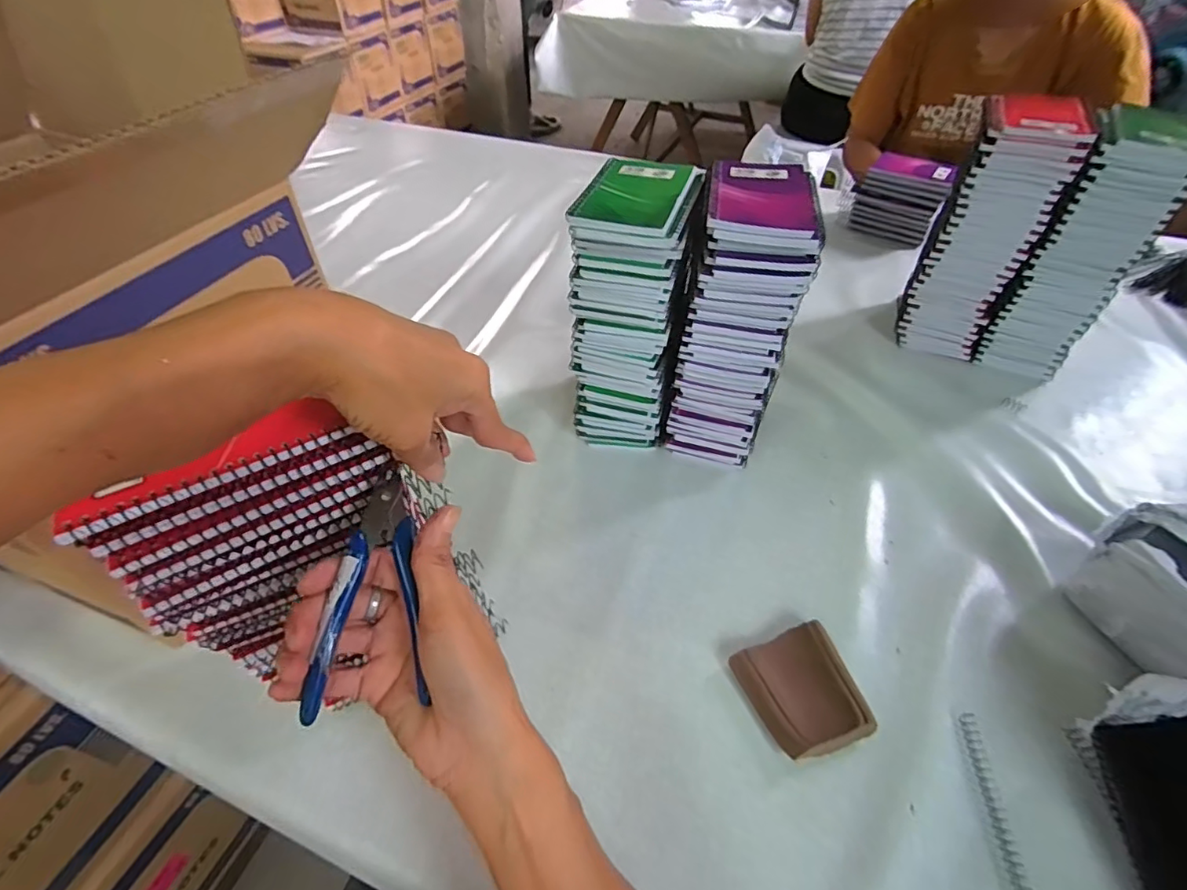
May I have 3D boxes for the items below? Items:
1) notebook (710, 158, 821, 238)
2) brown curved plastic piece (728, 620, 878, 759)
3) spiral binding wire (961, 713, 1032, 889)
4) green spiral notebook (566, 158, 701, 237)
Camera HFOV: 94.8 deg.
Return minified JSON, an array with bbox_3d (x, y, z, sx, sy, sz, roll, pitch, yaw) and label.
[{"bbox_3d":[0.143,-0.214,0.464,0.086,0.009,0.129,9,48,7],"label":"notebook"},{"bbox_3d":[0.169,0.199,0.442,0.083,0.023,0.088,-16,49,-14],"label":"brown curved plastic piece"},{"bbox_3d":[0.289,0.272,0.384,0.011,0.004,0.154,5,47,5],"label":"spiral binding wire"},{"bbox_3d":[0.037,-0.219,0.474,0.088,0.009,0.127,14,48,12],"label":"green spiral notebook"}]

